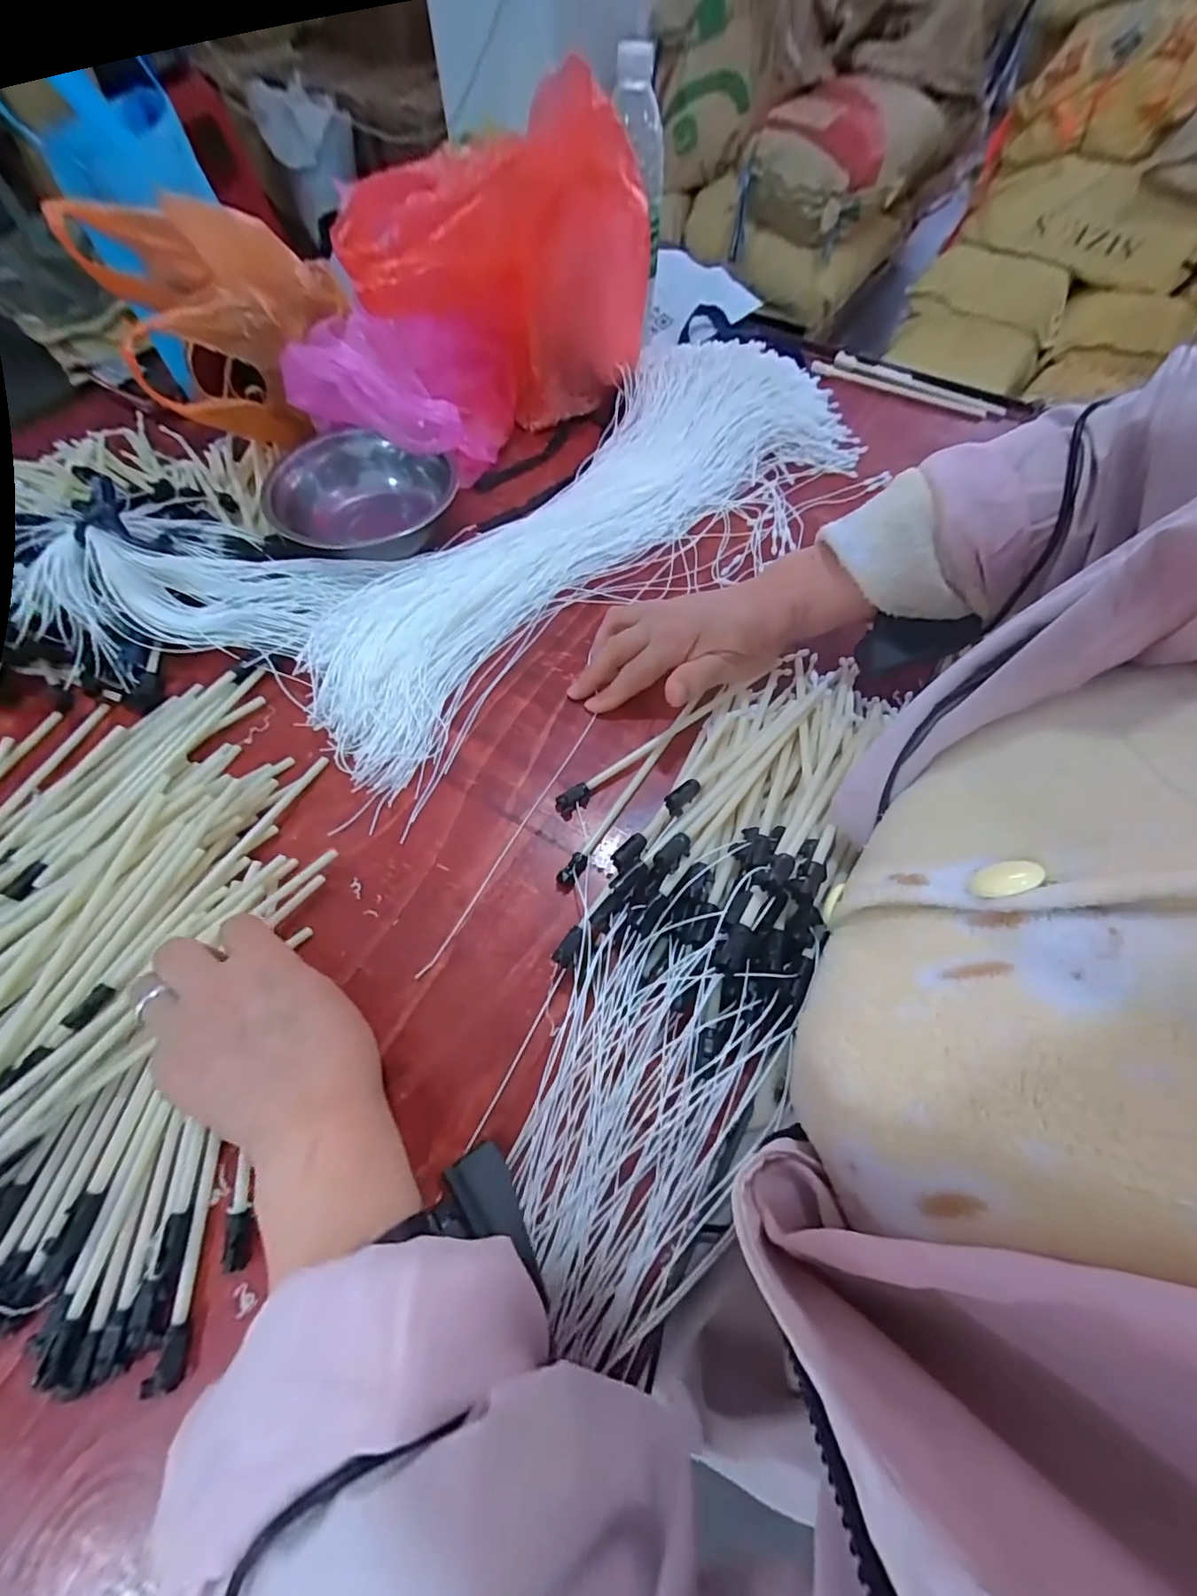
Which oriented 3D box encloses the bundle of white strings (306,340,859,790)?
[{"bbox_3d":[-0.011,-0.264,0.490,0.594,0.030,0.218,-40,70,-17],"label":"bundle of white strings"}]

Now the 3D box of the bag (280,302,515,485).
[{"bbox_3d":[-0.156,-0.368,0.495,0.135,0.109,0.237,22,44,11],"label":"bag"}]

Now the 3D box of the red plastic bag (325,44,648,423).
[{"bbox_3d":[-0.085,-0.472,0.476,0.259,0.198,0.125,-25,66,-12],"label":"red plastic bag"}]

